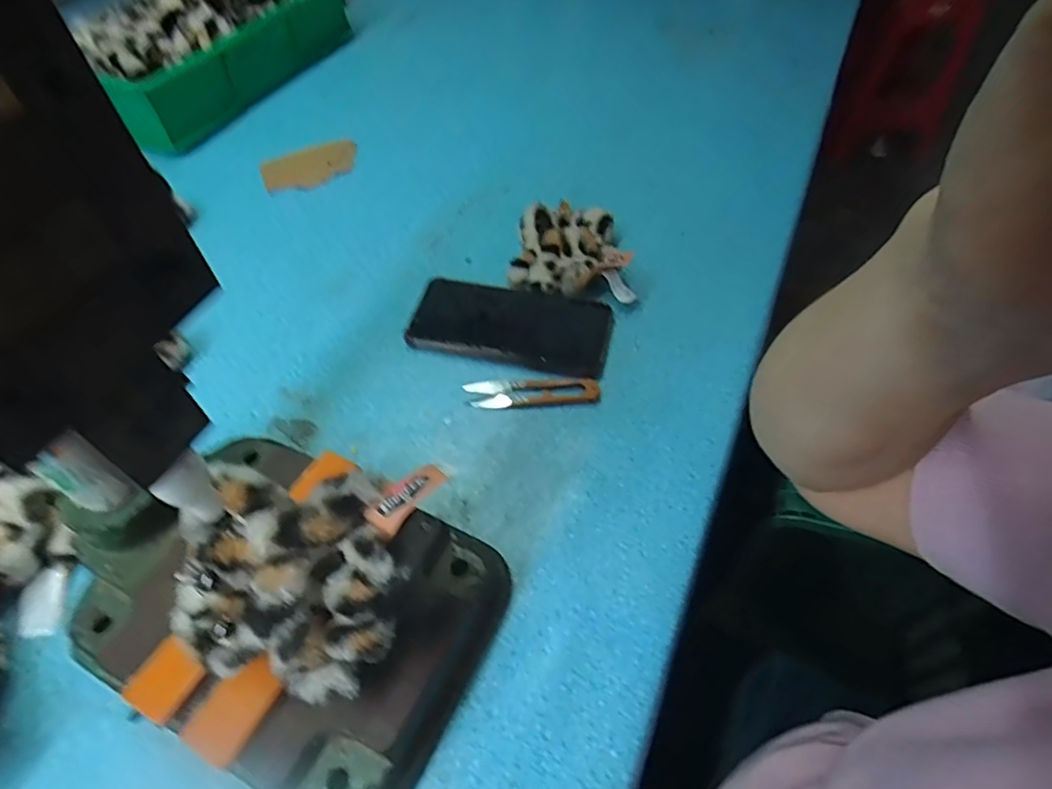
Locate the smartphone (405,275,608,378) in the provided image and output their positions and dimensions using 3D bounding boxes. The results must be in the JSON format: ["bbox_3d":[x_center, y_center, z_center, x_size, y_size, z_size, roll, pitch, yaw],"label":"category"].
[{"bbox_3d":[-0.013,-0.061,0.495,0.166,0.014,0.082,10,54,10],"label":"smartphone"}]

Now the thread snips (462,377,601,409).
[{"bbox_3d":[0.005,-0.002,0.457,0.105,0.004,0.028,-1,53,1],"label":"thread snips"}]

